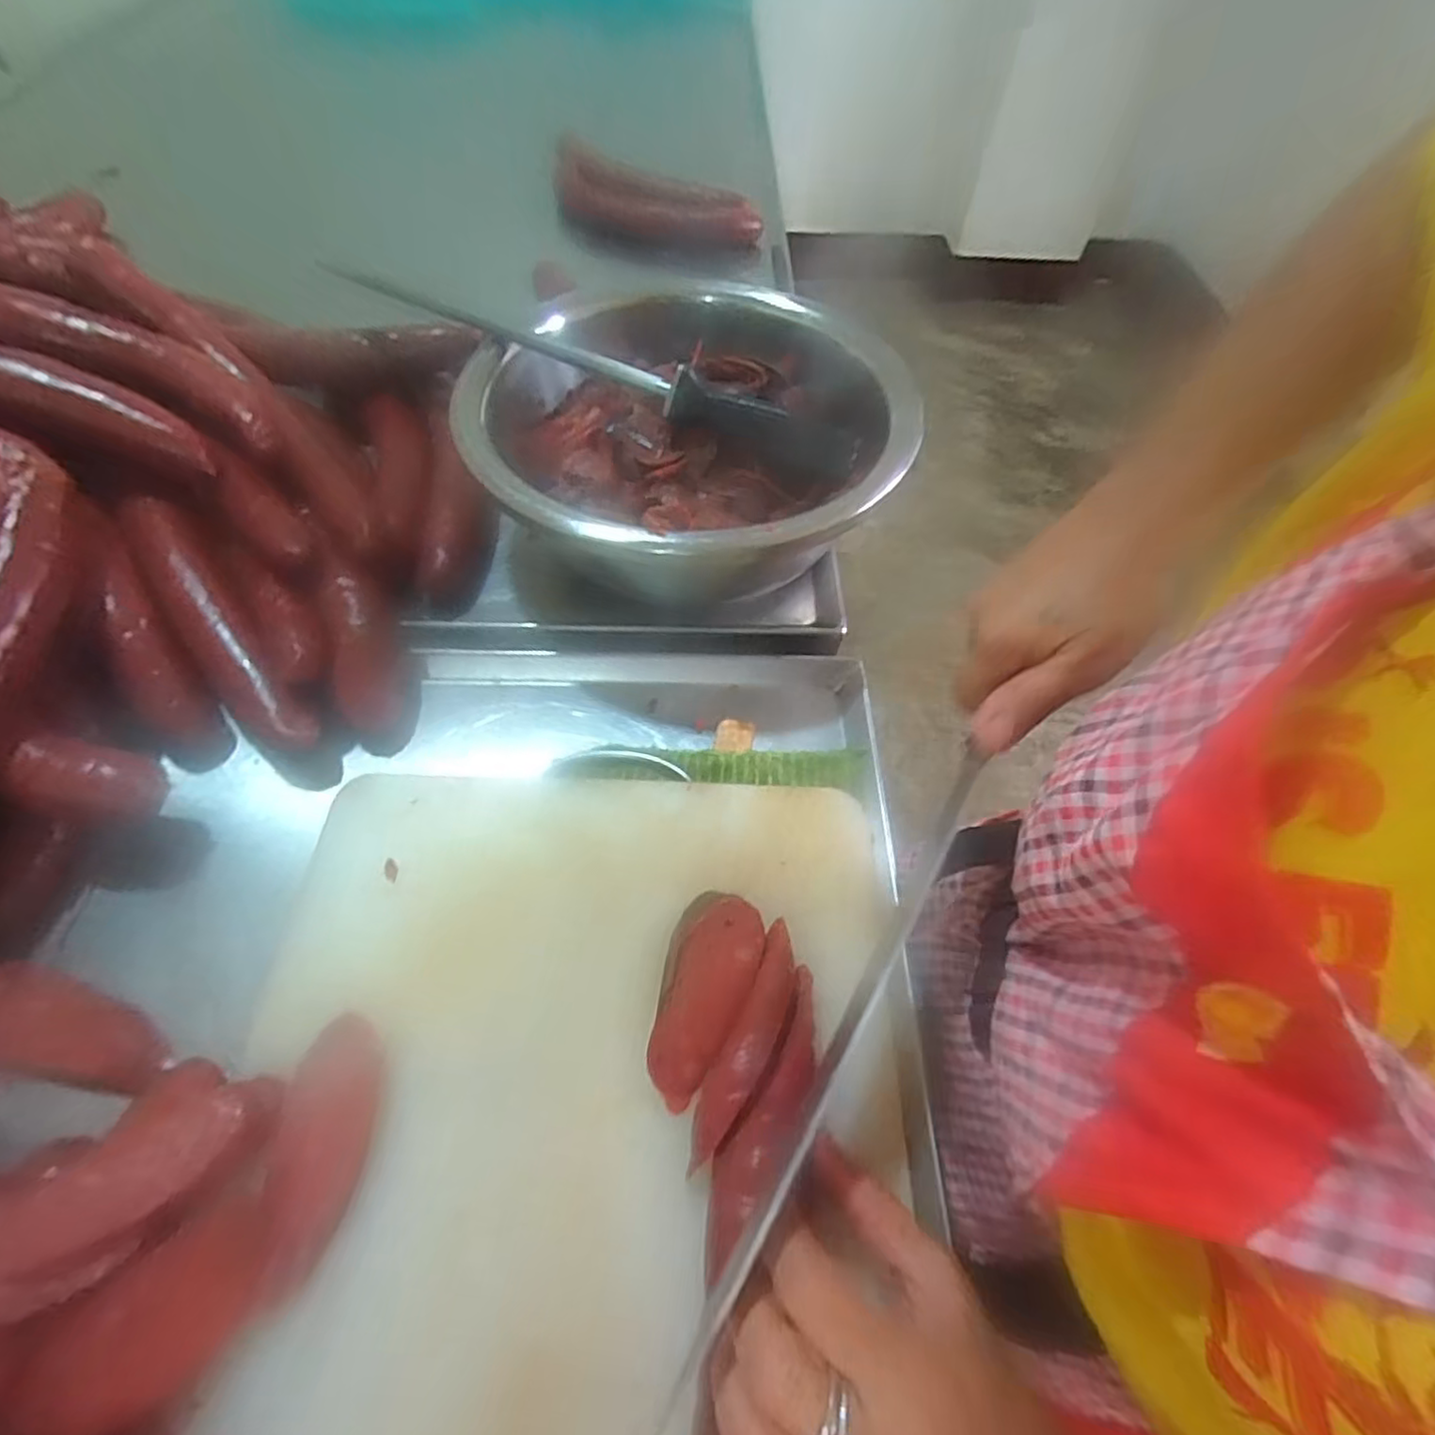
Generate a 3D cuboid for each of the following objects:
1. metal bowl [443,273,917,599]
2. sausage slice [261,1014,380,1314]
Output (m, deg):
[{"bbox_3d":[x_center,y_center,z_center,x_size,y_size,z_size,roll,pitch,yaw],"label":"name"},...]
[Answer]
[{"bbox_3d":[-0.013,-0.187,0.465,0.280,0.106,0.295,10,57,2],"label":"metal bowl"},{"bbox_3d":[-0.165,0.178,0.279,0.035,0.010,0.096,3,57,-2],"label":"sausage slice"}]

